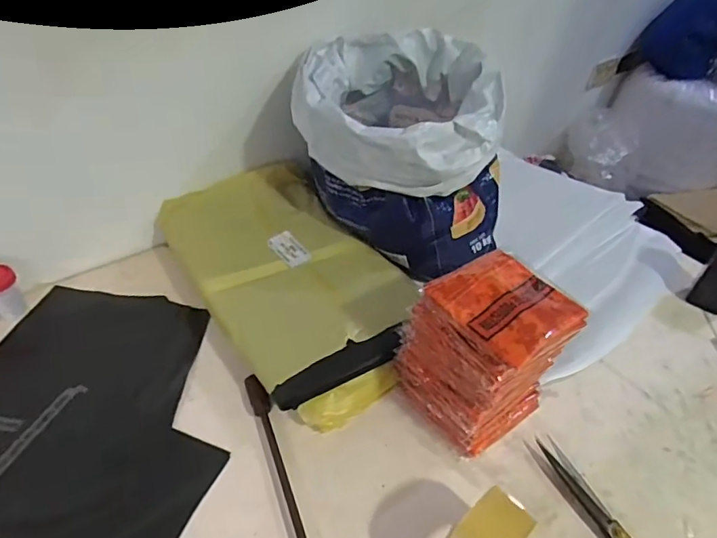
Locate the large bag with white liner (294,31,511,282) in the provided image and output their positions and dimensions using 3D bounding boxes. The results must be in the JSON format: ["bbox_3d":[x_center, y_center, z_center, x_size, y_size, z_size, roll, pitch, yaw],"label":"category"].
[{"bbox_3d":[0.067,-0.197,0.779,0.311,0.237,0.325,5,43,-1],"label":"large bag with white liner"}]

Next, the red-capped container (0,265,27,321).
[{"bbox_3d":[-0.481,0.034,0.682,0.041,0.078,0.036,-29,52,-32],"label":"red-capped container"}]

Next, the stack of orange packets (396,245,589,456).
[{"bbox_3d":[0.144,0.097,0.584,0.129,0.192,0.131,-25,49,-29],"label":"stack of orange packets"}]

